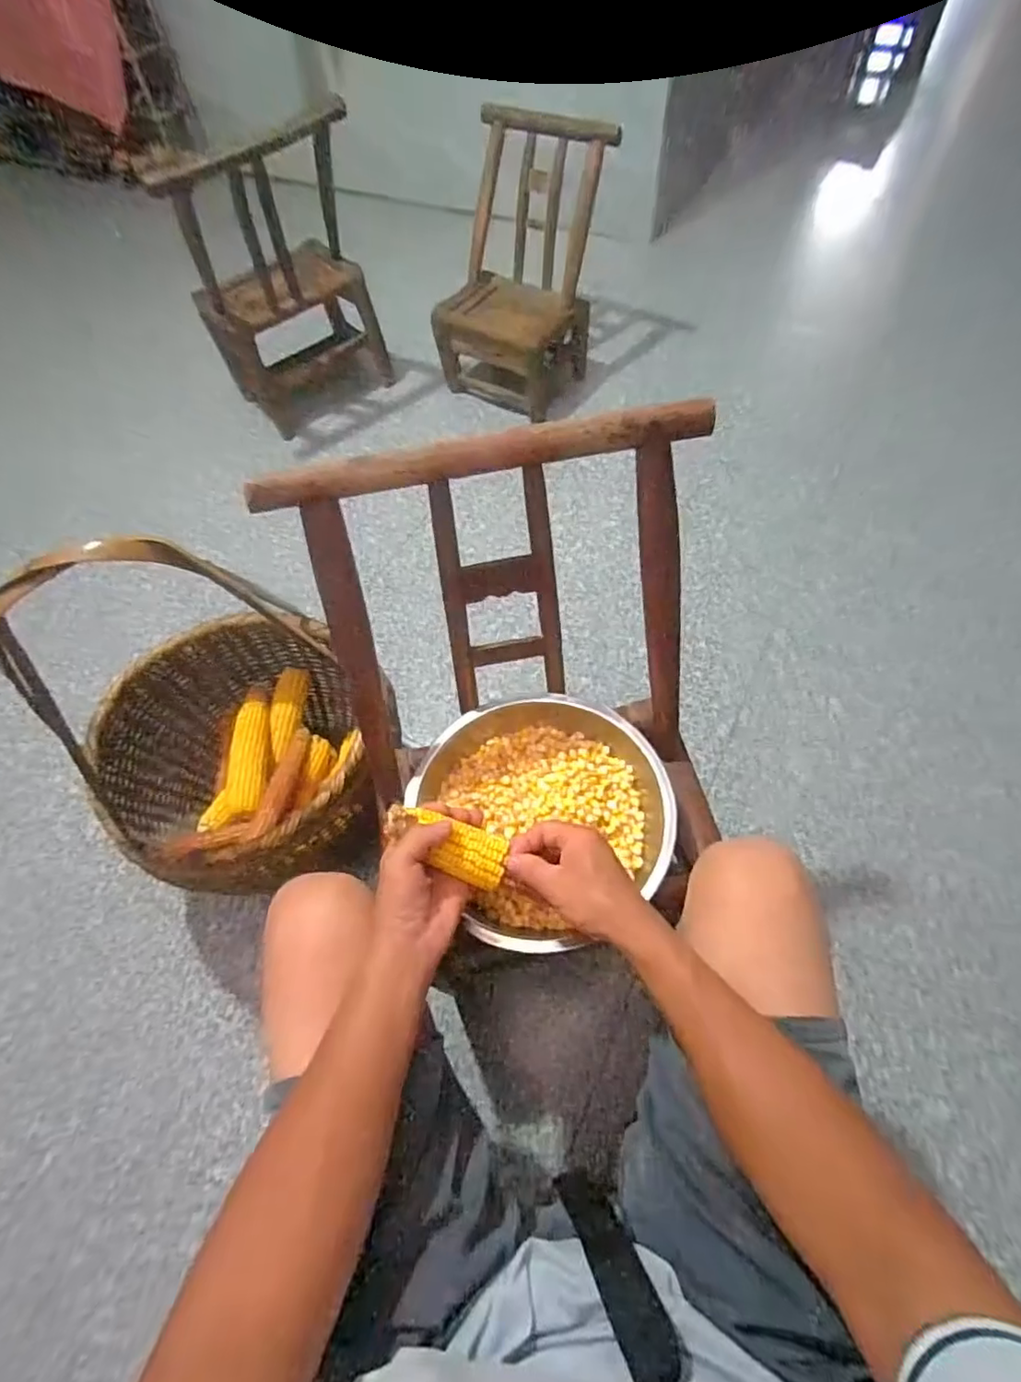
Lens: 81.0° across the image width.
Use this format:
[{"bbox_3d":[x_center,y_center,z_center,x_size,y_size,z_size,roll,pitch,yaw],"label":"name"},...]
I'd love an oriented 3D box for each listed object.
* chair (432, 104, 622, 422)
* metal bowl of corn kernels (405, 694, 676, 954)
[{"bbox_3d":[0.025,-0.918,1.326,0.326,0.466,0.326,24,64,14],"label":"chair"},{"bbox_3d":[0.038,0.120,0.646,0.243,0.068,0.260,0,61,1],"label":"metal bowl of corn kernels"}]

